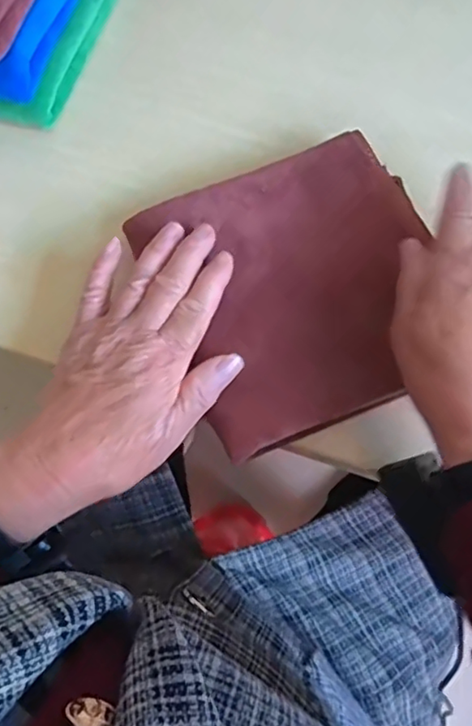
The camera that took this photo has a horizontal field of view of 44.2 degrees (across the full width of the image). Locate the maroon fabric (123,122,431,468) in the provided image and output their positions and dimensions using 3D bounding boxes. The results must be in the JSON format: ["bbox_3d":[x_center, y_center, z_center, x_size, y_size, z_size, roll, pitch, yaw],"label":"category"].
[{"bbox_3d":[0.041,-0.050,0.347,0.163,0.028,0.166,-21,72,-10],"label":"maroon fabric"}]

